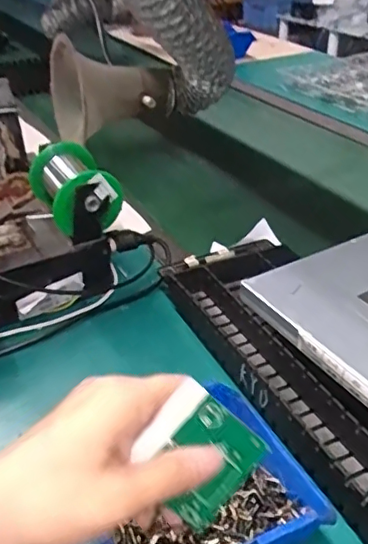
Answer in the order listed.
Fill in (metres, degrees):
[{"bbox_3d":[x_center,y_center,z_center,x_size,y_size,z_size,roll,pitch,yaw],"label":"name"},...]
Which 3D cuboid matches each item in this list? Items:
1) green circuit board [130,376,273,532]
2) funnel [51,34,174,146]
[{"bbox_3d":[0.007,0.085,0.266,0.049,0.056,0.005,-46,19,-9],"label":"green circuit board"},{"bbox_3d":[-0.113,-0.289,0.917,0.167,0.148,0.184,-18,38,-21],"label":"funnel"}]

